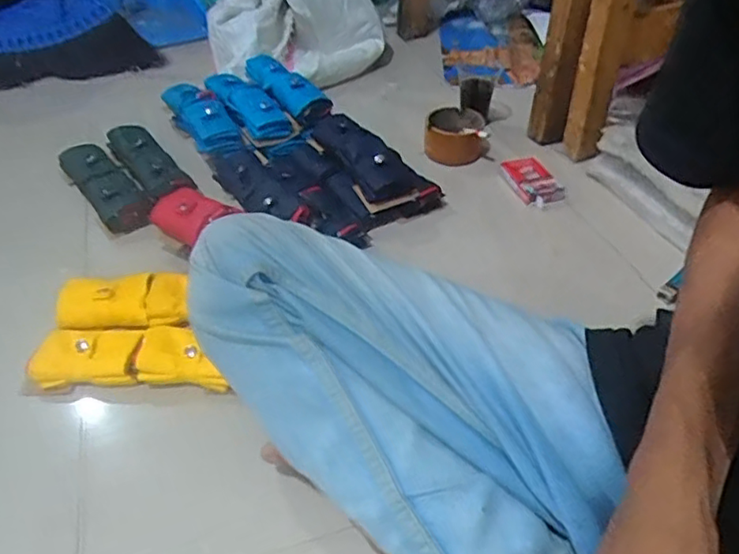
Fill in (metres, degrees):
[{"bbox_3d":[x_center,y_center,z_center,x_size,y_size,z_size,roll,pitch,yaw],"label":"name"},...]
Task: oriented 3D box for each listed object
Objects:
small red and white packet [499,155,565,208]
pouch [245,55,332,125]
[{"bbox_3d":[0.213,-0.127,0.805,0.063,0.016,0.087,-15,44,-16],"label":"small red and white packet"},{"bbox_3d":[-0.130,-0.290,0.906,0.066,0.041,0.206,-21,45,-22],"label":"pouch"}]

